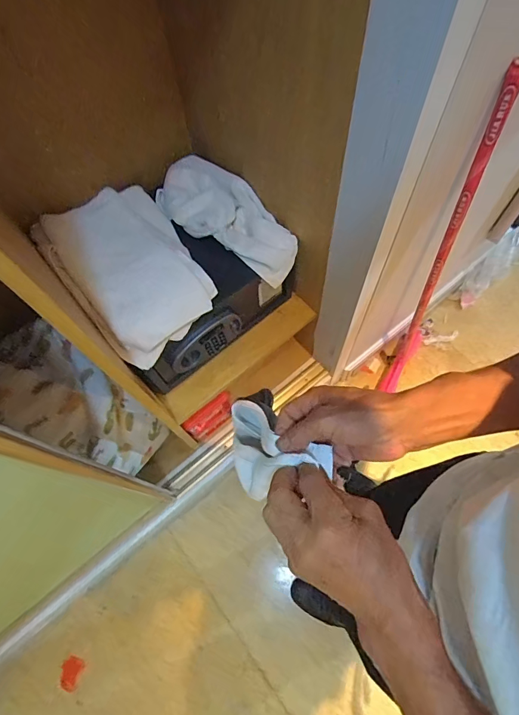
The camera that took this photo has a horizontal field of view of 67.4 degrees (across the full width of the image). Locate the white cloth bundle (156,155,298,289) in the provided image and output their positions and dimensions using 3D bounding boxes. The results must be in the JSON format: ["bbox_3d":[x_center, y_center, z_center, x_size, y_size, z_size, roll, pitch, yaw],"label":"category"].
[{"bbox_3d":[-0.065,-0.313,0.870,0.348,0.084,0.162,34,72,16],"label":"white cloth bundle"}]

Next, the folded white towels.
[{"bbox_3d":[-0.256,-0.196,0.777,0.250,0.124,0.360,-37,69,-13],"label":"folded white towels"}]

